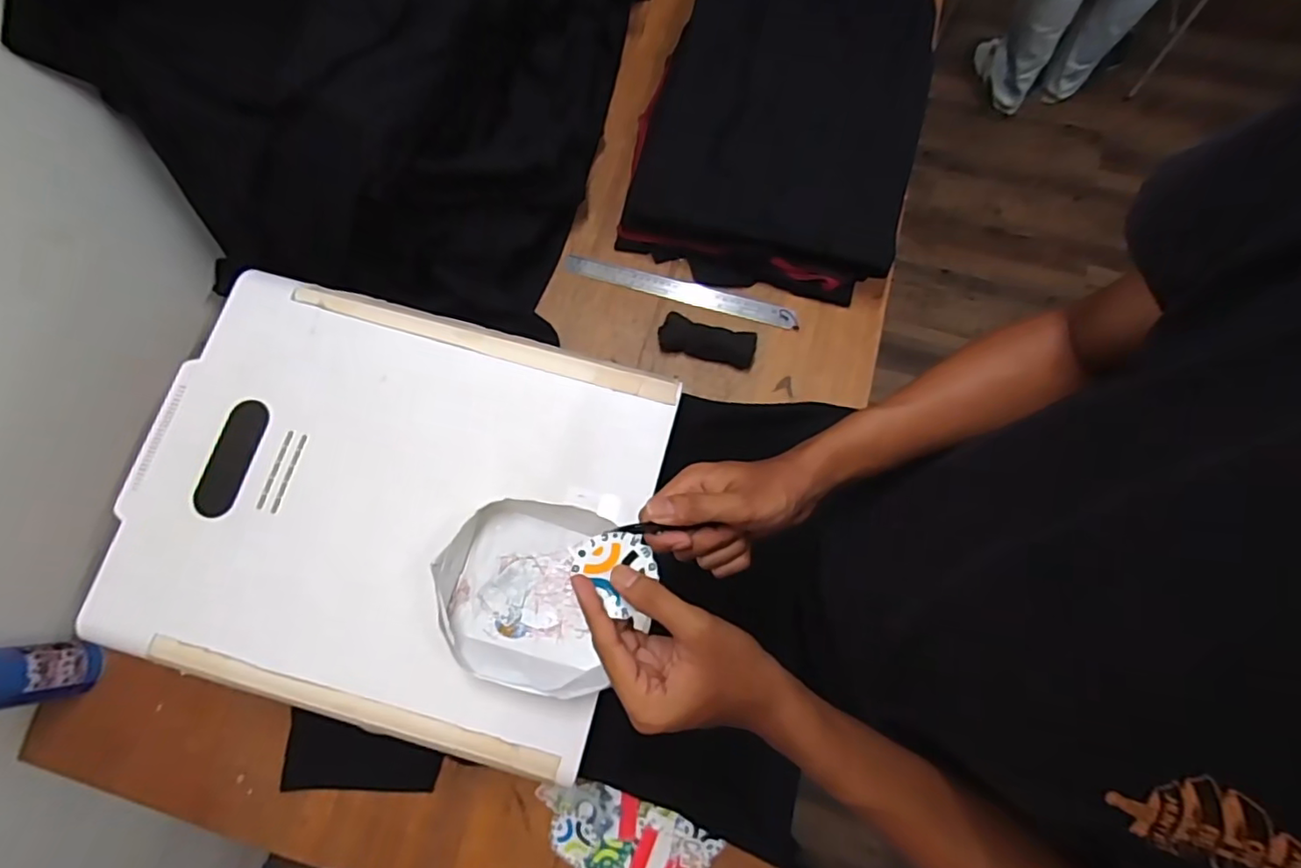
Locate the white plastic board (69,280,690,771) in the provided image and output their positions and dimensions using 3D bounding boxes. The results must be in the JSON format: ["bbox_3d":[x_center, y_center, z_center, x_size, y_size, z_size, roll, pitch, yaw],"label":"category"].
[{"bbox_3d":[-0.263,0.067,0.587,0.496,0.023,0.399,15,76,5],"label":"white plastic board"}]

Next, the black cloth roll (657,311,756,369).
[{"bbox_3d":[0.076,-0.124,0.779,0.125,0.021,0.047,15,76,5],"label":"black cloth roll"}]

